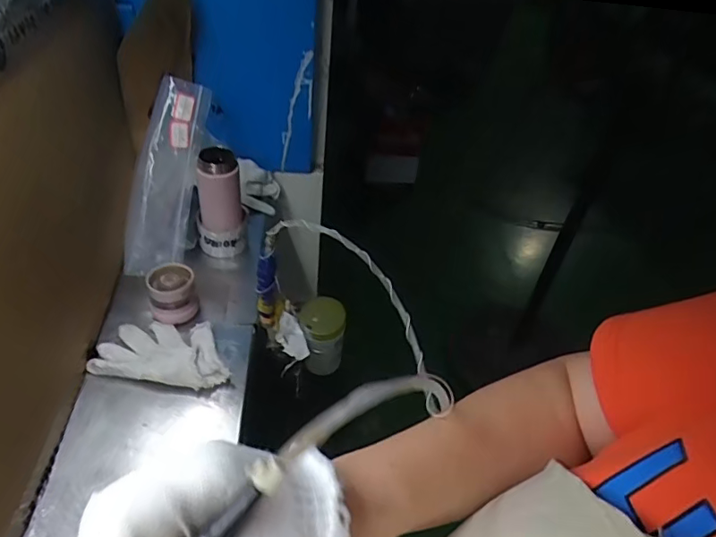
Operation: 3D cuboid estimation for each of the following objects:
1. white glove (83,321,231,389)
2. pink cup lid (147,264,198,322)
[{"bbox_3d":[-0.269,0.114,0.723,0.181,0.017,0.100,7,43,0],"label":"white glove"},{"bbox_3d":[-0.276,0.036,0.770,0.066,0.055,0.066,4,43,-4],"label":"pink cup lid"}]

